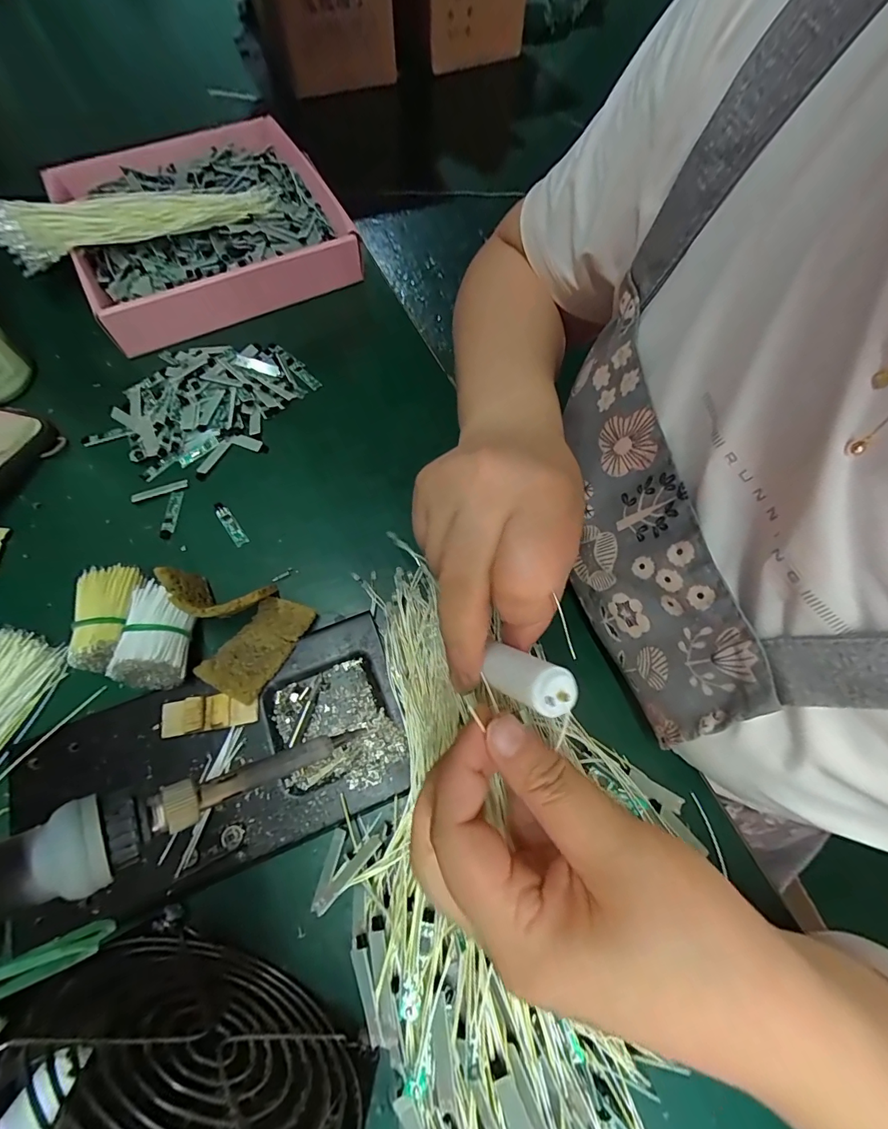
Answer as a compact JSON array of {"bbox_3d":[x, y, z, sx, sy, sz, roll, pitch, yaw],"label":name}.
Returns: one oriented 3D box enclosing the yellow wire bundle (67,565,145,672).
[{"bbox_3d":[-0.194,0.031,0.262,0.030,0.031,0.056,-4,65,-2],"label":"yellow wire bundle"}]

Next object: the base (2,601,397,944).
[{"bbox_3d":[-0.119,0.106,0.237,0.193,0.014,0.101,-20,67,-10],"label":"base"}]

